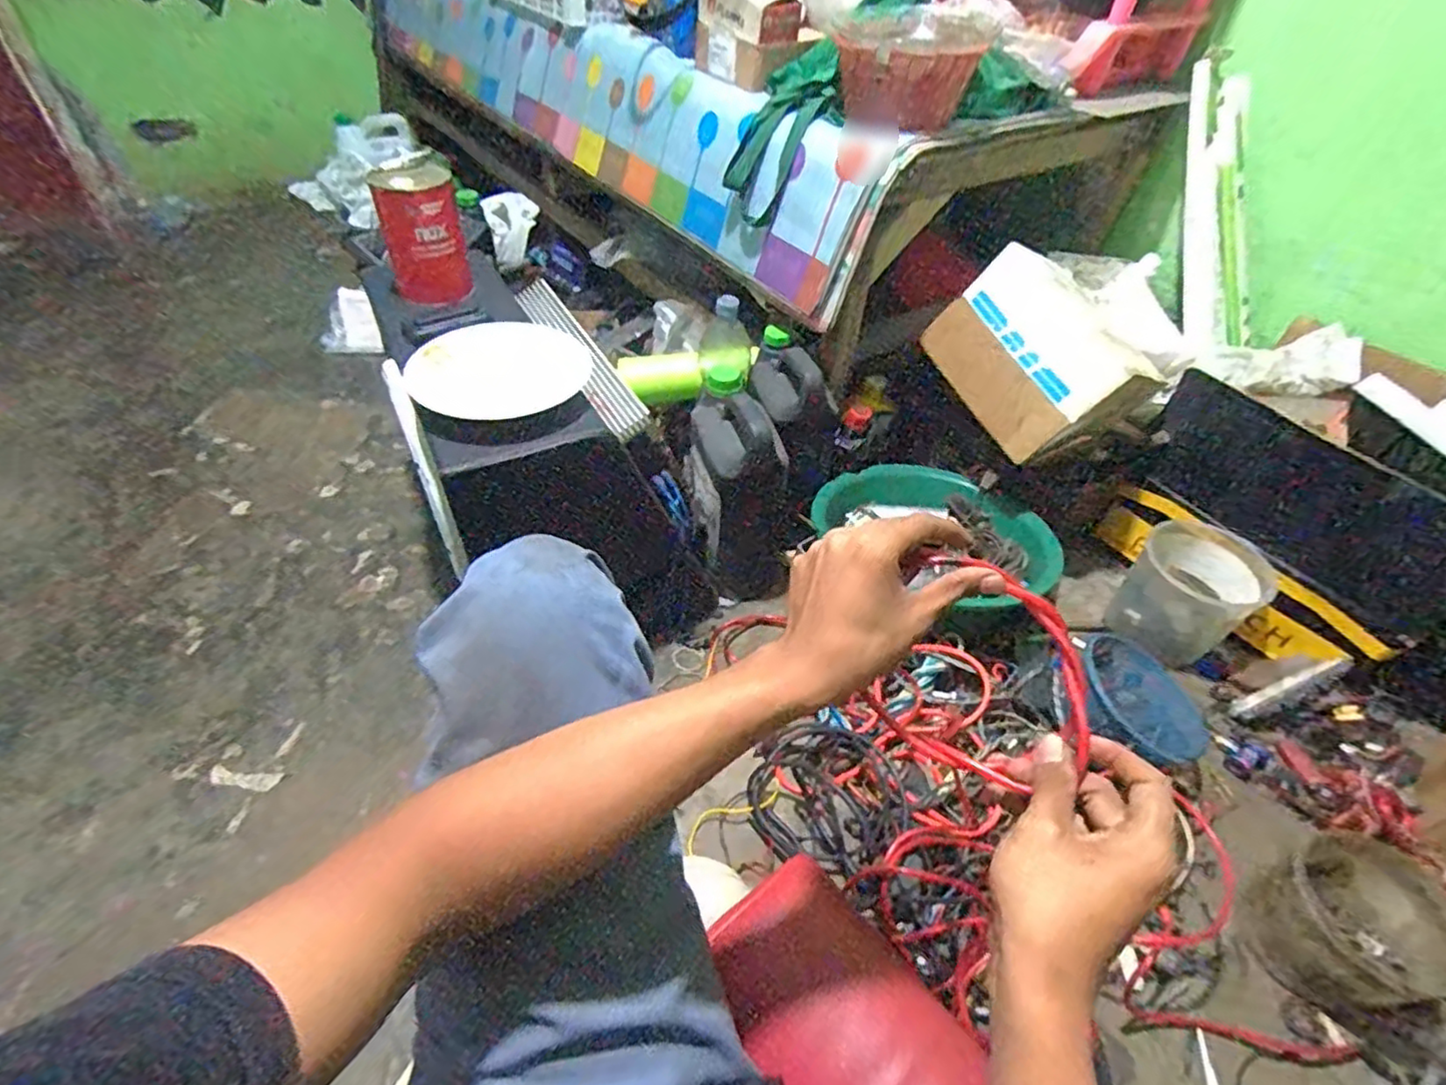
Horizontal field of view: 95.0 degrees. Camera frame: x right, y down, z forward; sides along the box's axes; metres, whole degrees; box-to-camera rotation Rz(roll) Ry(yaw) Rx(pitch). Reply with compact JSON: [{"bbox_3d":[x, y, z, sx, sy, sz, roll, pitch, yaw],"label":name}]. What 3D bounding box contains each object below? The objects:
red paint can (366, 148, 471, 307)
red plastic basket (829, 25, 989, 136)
[{"bbox_3d":[-0.391,-0.395,0.875,0.095,0.163,0.103,-14,48,-16],"label":"red paint can"},{"bbox_3d":[0.233,-0.602,0.859,0.171,0.101,0.138,4,46,0],"label":"red plastic basket"}]

